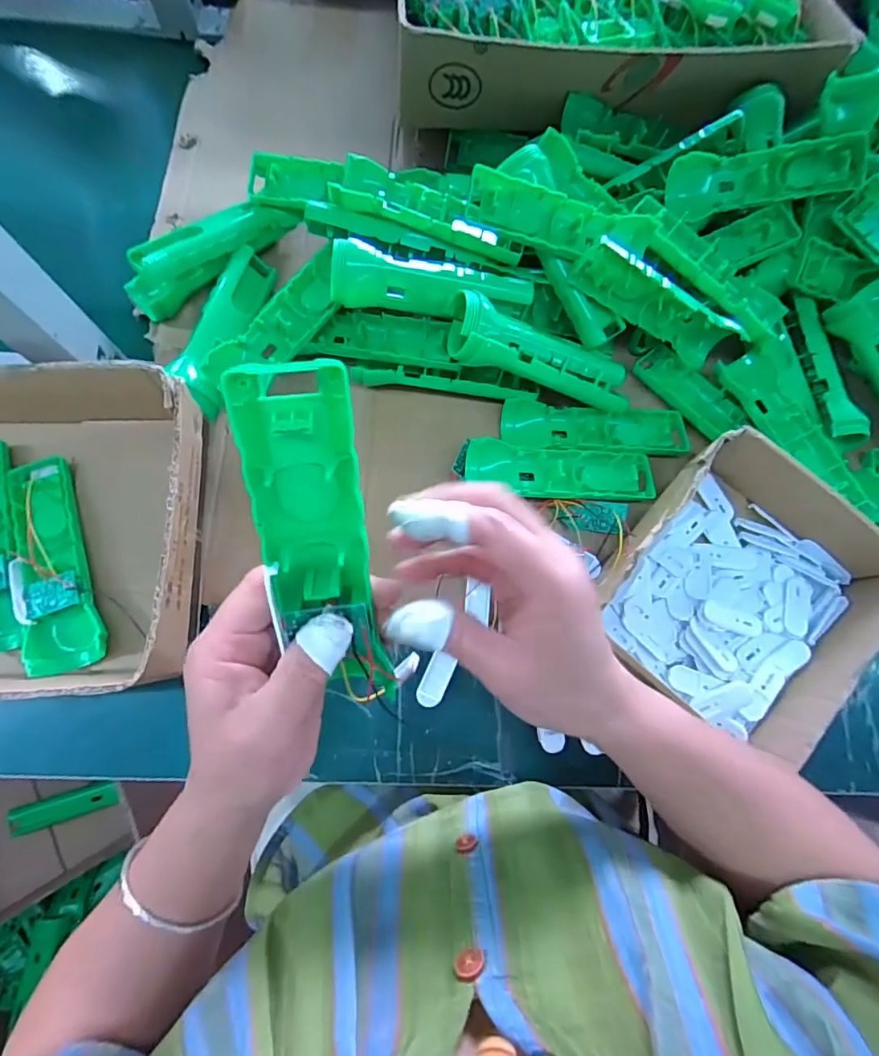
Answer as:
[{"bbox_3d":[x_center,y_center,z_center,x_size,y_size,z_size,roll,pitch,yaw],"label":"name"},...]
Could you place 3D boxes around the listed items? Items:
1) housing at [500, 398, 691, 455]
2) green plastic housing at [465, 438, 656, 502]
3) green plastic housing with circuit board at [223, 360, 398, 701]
[{"bbox_3d":[0.138,-0.087,0.434,0.163,0.015,0.044,1,77,-5],"label":"housing"},{"bbox_3d":[0.104,-0.045,0.414,0.160,0.031,0.045,1,77,-5],"label":"green plastic housing"},{"bbox_3d":[-0.048,0.011,0.205,0.045,0.018,0.148,-10,115,-4],"label":"green plastic housing with circuit board"}]

